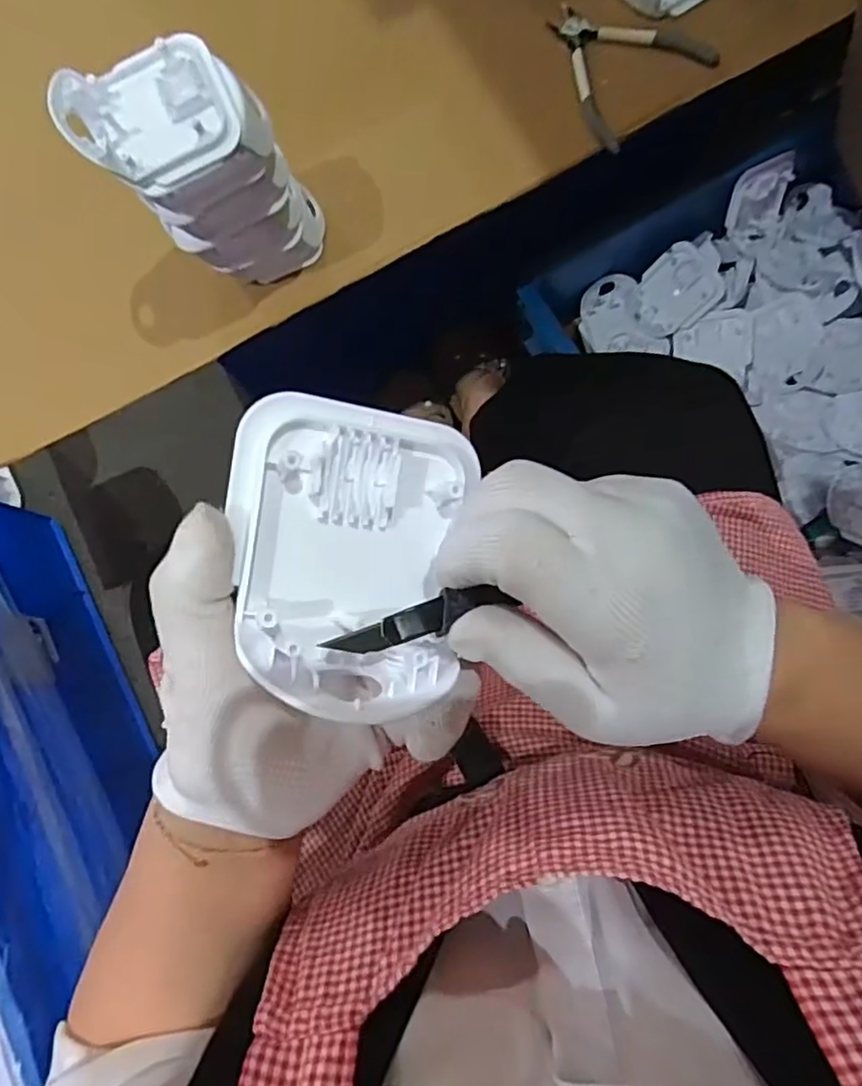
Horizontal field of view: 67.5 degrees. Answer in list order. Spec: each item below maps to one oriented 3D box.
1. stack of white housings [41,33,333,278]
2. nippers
[{"bbox_3d":[-0.164,-0.276,0.494,0.128,0.183,0.080,-22,81,2],"label":"stack of white housings"},{"bbox_3d":[0.157,-0.425,0.567,0.121,0.014,0.133,-44,81,-2],"label":"nippers"}]

